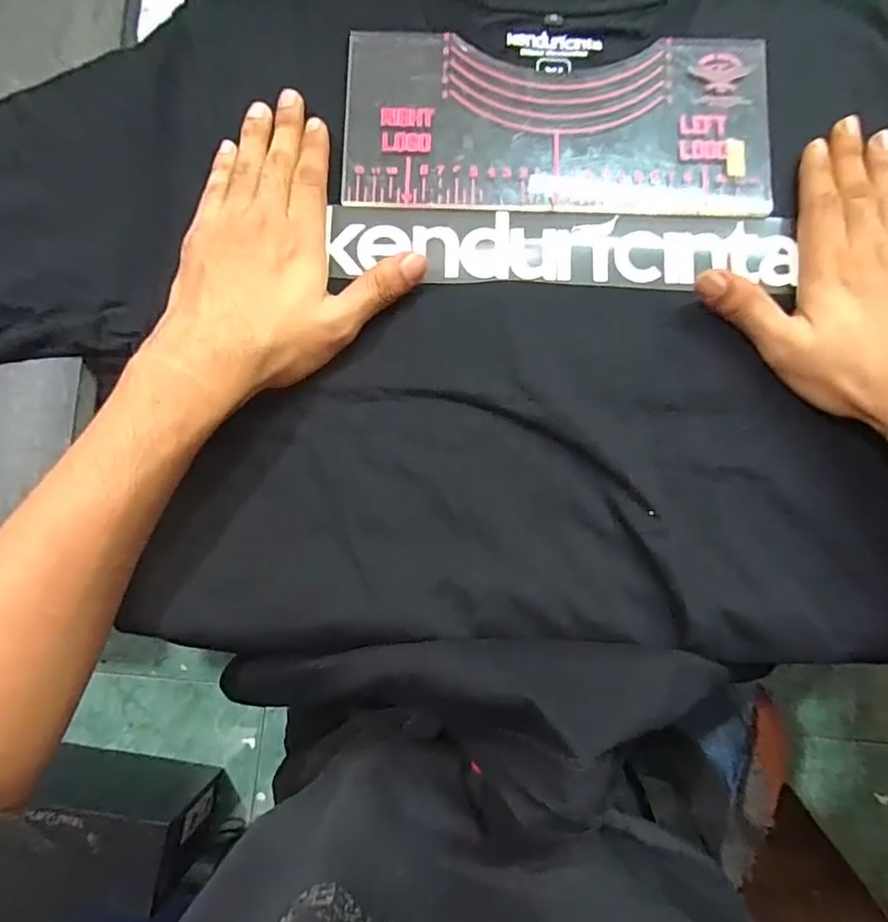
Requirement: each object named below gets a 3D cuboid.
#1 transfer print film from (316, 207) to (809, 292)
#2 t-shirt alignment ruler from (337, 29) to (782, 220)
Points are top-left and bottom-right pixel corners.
[{"bbox_3d":[0.071,-0.129,0.324,0.273,0.004,0.045,1,82,0],"label":"transfer print film"},{"bbox_3d":[0.069,-0.208,0.332,0.254,0.004,0.113,2,84,0],"label":"t-shirt alignment ruler"}]

